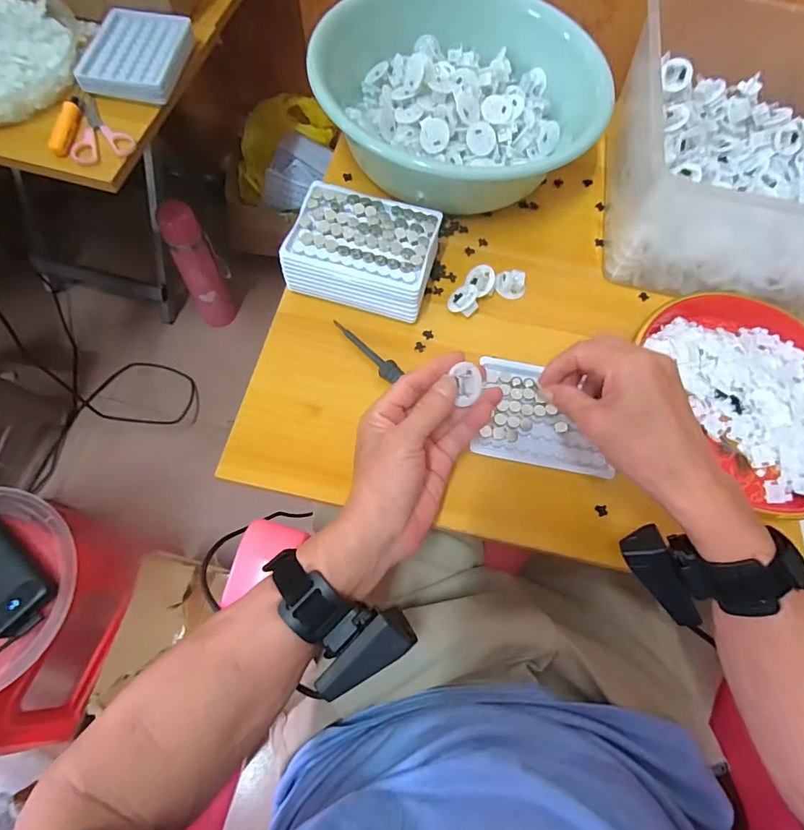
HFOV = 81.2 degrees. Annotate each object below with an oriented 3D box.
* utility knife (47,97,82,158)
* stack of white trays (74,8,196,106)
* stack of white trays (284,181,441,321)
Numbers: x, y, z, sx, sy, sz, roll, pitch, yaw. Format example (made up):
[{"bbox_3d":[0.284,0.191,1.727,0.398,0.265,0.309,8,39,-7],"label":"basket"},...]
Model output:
[{"bbox_3d":[-0.365,-0.316,0.507,0.020,0.015,0.083,1,68,-1],"label":"utility knife"},{"bbox_3d":[-0.311,-0.420,0.548,0.104,0.025,0.129,10,68,2],"label":"stack of white trays"},{"bbox_3d":[-0.036,-0.154,0.451,0.132,0.053,0.108,16,68,5],"label":"stack of white trays"}]

